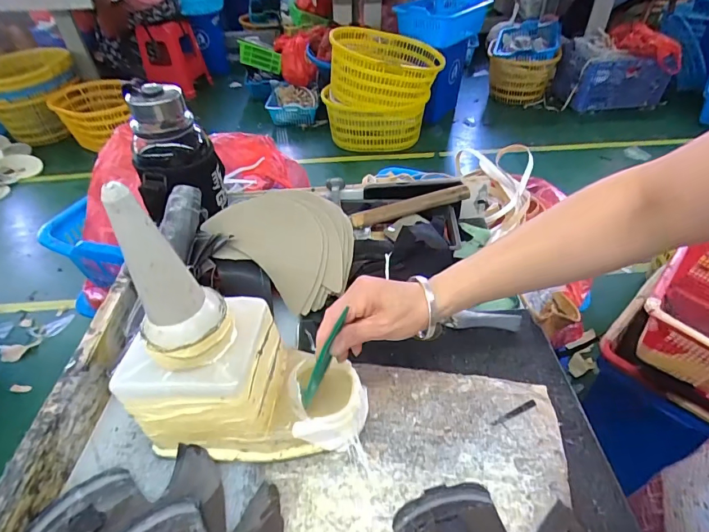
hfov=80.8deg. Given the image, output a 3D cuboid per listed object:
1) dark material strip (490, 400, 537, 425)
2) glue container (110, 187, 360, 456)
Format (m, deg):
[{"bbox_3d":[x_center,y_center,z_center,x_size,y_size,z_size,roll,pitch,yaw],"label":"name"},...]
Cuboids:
[{"bbox_3d":[0.161,0.147,0.421,0.054,0.004,0.007,-17,45,-19],"label":"dark material strip"},{"bbox_3d":[-0.095,0.061,0.354,0.199,0.248,0.096,0,41,4],"label":"glue container"}]

